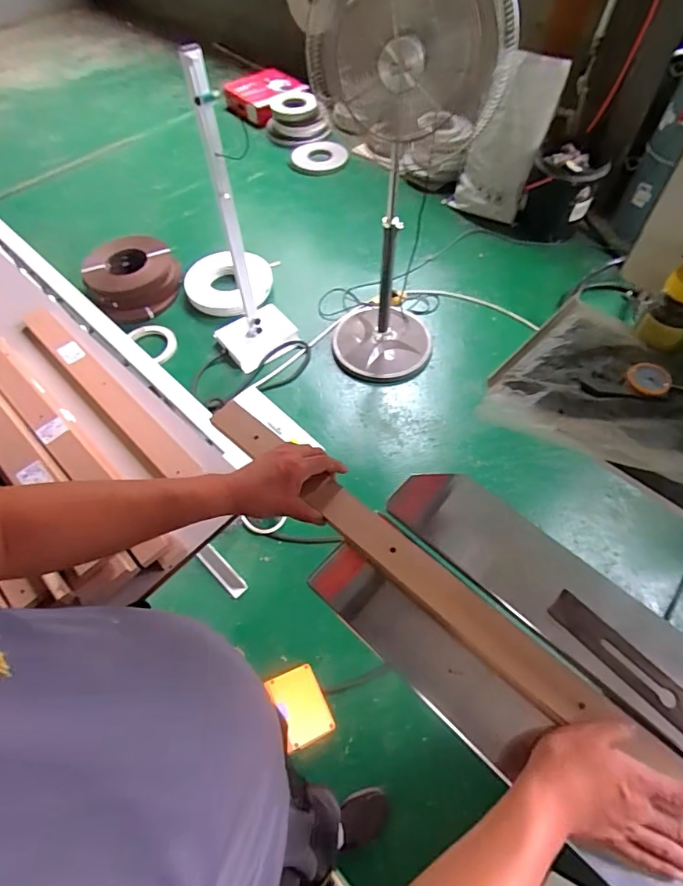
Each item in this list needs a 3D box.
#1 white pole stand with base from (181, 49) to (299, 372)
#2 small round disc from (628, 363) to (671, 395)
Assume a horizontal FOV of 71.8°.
[{"bbox_3d":[-0.382,-0.723,1.658,0.331,1.021,0.373,-16,59,-8],"label":"white pole stand with base"},{"bbox_3d":[0.342,-0.071,0.525,0.043,0.011,0.039,38,66,22],"label":"small round disc"}]

